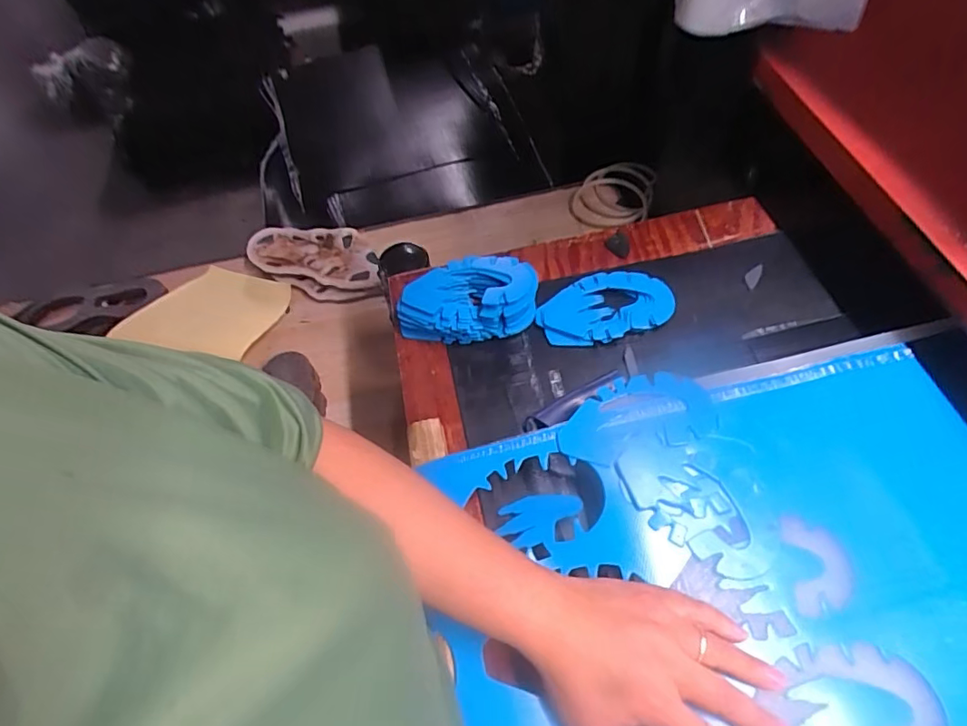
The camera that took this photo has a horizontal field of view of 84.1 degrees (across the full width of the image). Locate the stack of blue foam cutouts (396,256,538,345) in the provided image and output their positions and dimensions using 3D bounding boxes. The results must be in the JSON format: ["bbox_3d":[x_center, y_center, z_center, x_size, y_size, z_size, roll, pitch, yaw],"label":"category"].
[{"bbox_3d":[-0.017,-0.066,0.547,0.142,0.039,0.083,-7,59,0],"label":"stack of blue foam cutouts"}]

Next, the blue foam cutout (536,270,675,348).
[{"bbox_3d":[0.121,-0.057,0.541,0.132,0.010,0.078,-18,60,-7],"label":"blue foam cutout"}]

